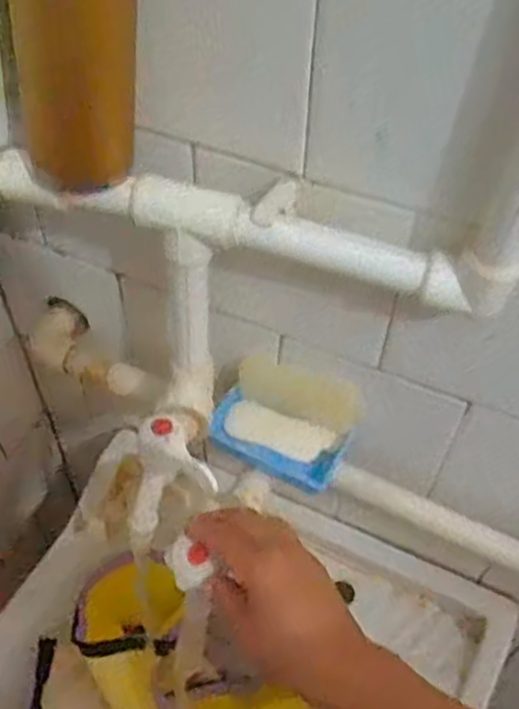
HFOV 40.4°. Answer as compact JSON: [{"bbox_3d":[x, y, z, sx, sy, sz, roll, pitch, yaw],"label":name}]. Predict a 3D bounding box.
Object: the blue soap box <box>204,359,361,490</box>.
[{"bbox_3d":[0.018,0.061,0.579,0.112,0.062,0.079,20,53,14],"label":"blue soap box"}]

